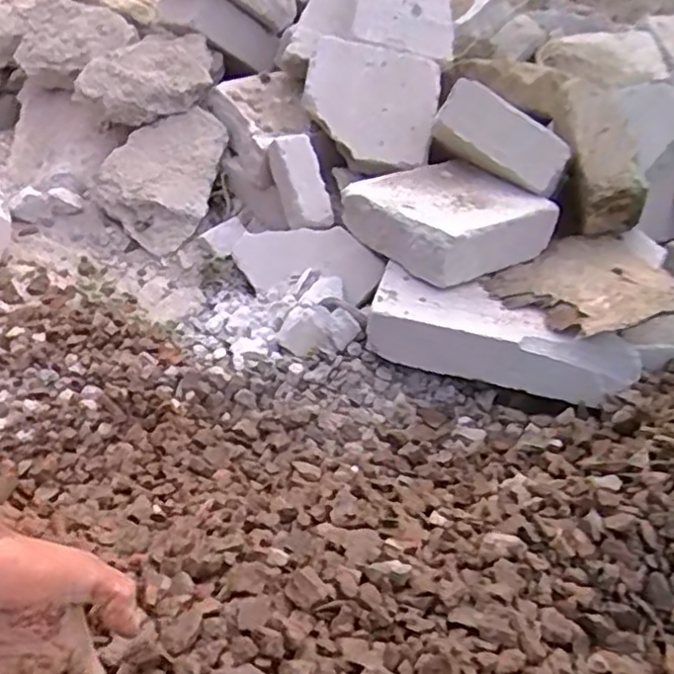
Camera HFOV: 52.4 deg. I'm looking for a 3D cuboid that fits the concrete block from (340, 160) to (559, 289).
[{"bbox_3d":[0.154,-0.165,0.960,0.213,0.079,0.210,-22,47,-29],"label":"concrete block"}]

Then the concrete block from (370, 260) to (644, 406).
[{"bbox_3d":[0.209,0.001,0.876,0.331,0.075,0.121,15,40,10],"label":"concrete block"}]

